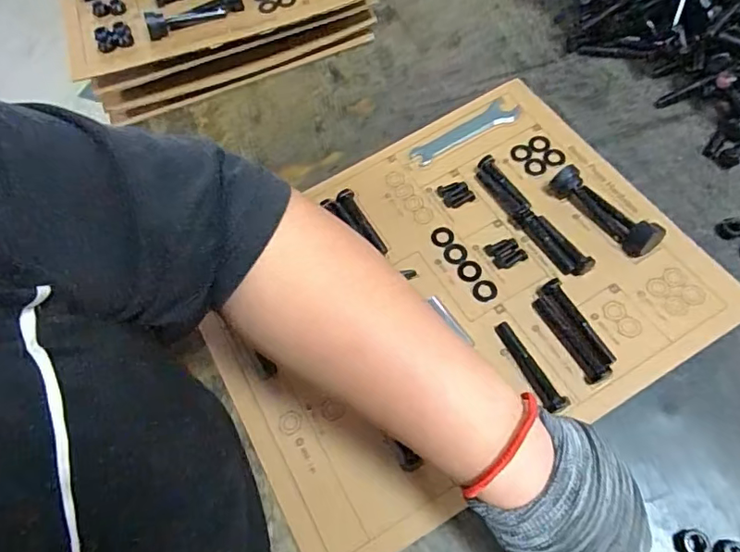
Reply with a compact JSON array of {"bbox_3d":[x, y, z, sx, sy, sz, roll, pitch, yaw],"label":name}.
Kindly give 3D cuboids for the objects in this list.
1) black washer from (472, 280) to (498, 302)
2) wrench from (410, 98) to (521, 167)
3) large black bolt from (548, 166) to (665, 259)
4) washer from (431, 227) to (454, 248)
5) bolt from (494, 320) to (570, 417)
[{"bbox_3d":[0.094,0.012,0.436,0.019,0.004,0.019,-4,61,7],"label":"black washer"},{"bbox_3d":[0.091,-0.138,0.512,0.112,0.007,0.029,-29,60,-7],"label":"wrench"},{"bbox_3d":[0.195,-0.056,0.445,0.023,0.025,0.097,-39,62,-12],"label":"large black bolt"},{"bbox_3d":[0.063,-0.034,0.464,0.019,0.004,0.020,4,62,12],"label":"washer"},{"bbox_3d":[0.119,0.066,0.397,0.014,0.010,0.076,-25,60,-5],"label":"bolt"}]

